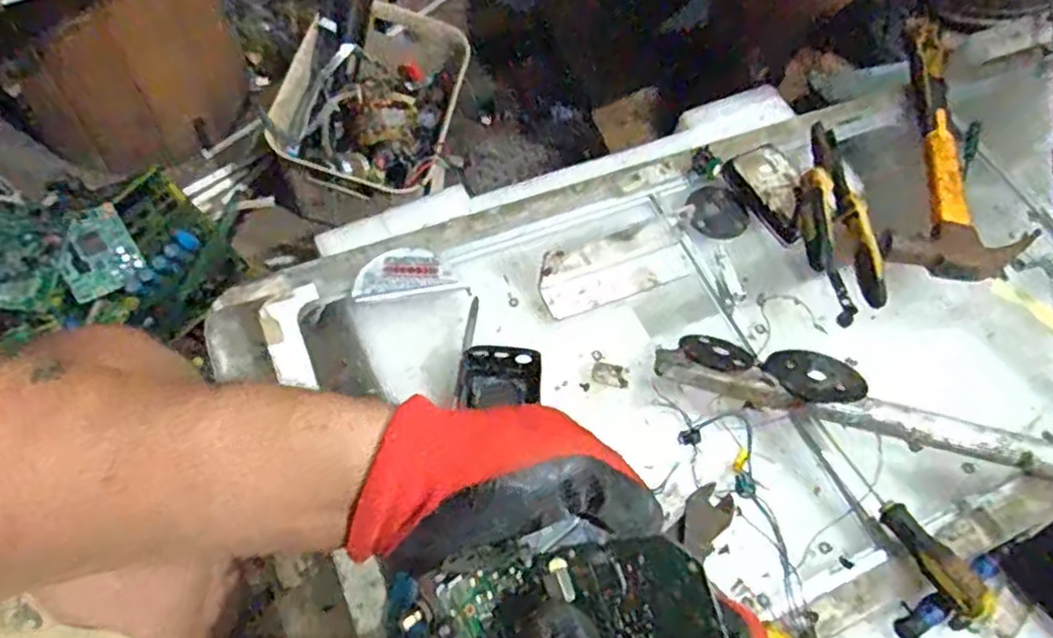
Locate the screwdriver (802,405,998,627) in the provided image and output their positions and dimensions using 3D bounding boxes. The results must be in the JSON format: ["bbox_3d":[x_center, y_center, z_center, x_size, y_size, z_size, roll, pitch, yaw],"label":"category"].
[{"bbox_3d":[0.257,0.136,0.494,0.022,0.030,0.174,-28,66,-19],"label":"screwdriver"}]

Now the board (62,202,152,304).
[{"bbox_3d":[-0.496,-0.076,0.813,0.081,0.014,0.094,-30,97,-20],"label":"board"}]

